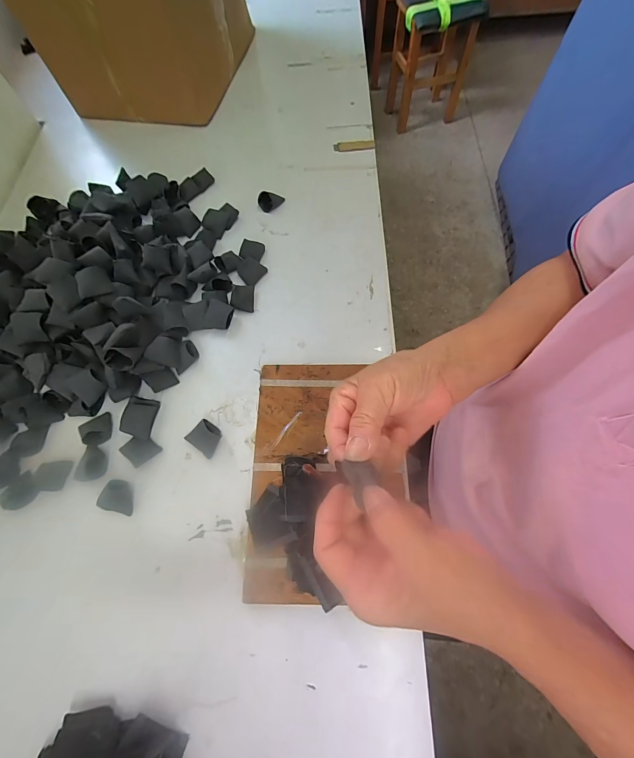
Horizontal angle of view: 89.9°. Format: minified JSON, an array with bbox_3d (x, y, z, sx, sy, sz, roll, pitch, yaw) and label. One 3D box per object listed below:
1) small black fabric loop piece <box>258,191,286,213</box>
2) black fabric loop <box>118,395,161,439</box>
[{"bbox_3d":[-0.079,-0.307,0.544,0.045,0.021,0.021,-20,69,-5],"label":"small black fabric loop piece"},{"bbox_3d":[-0.228,0.049,0.411,0.034,0.021,0.051,8,70,6],"label":"black fabric loop"}]

